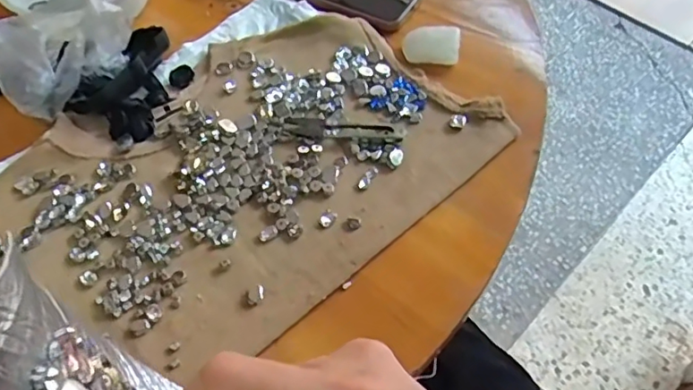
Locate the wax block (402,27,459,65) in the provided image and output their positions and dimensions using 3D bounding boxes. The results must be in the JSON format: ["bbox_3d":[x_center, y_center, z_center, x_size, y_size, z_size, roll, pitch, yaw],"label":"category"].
[{"bbox_3d":[0.081,-0.144,0.532,0.053,0.018,0.030,13,57,9],"label":"wax block"}]

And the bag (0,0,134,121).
[{"bbox_3d":[-0.258,-0.139,0.487,0.112,0.100,0.125,-35,63,-21],"label":"bag"}]

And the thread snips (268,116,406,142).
[{"bbox_3d":[-0.008,-0.056,0.482,0.113,0.005,0.023,9,57,6],"label":"thread snips"}]

